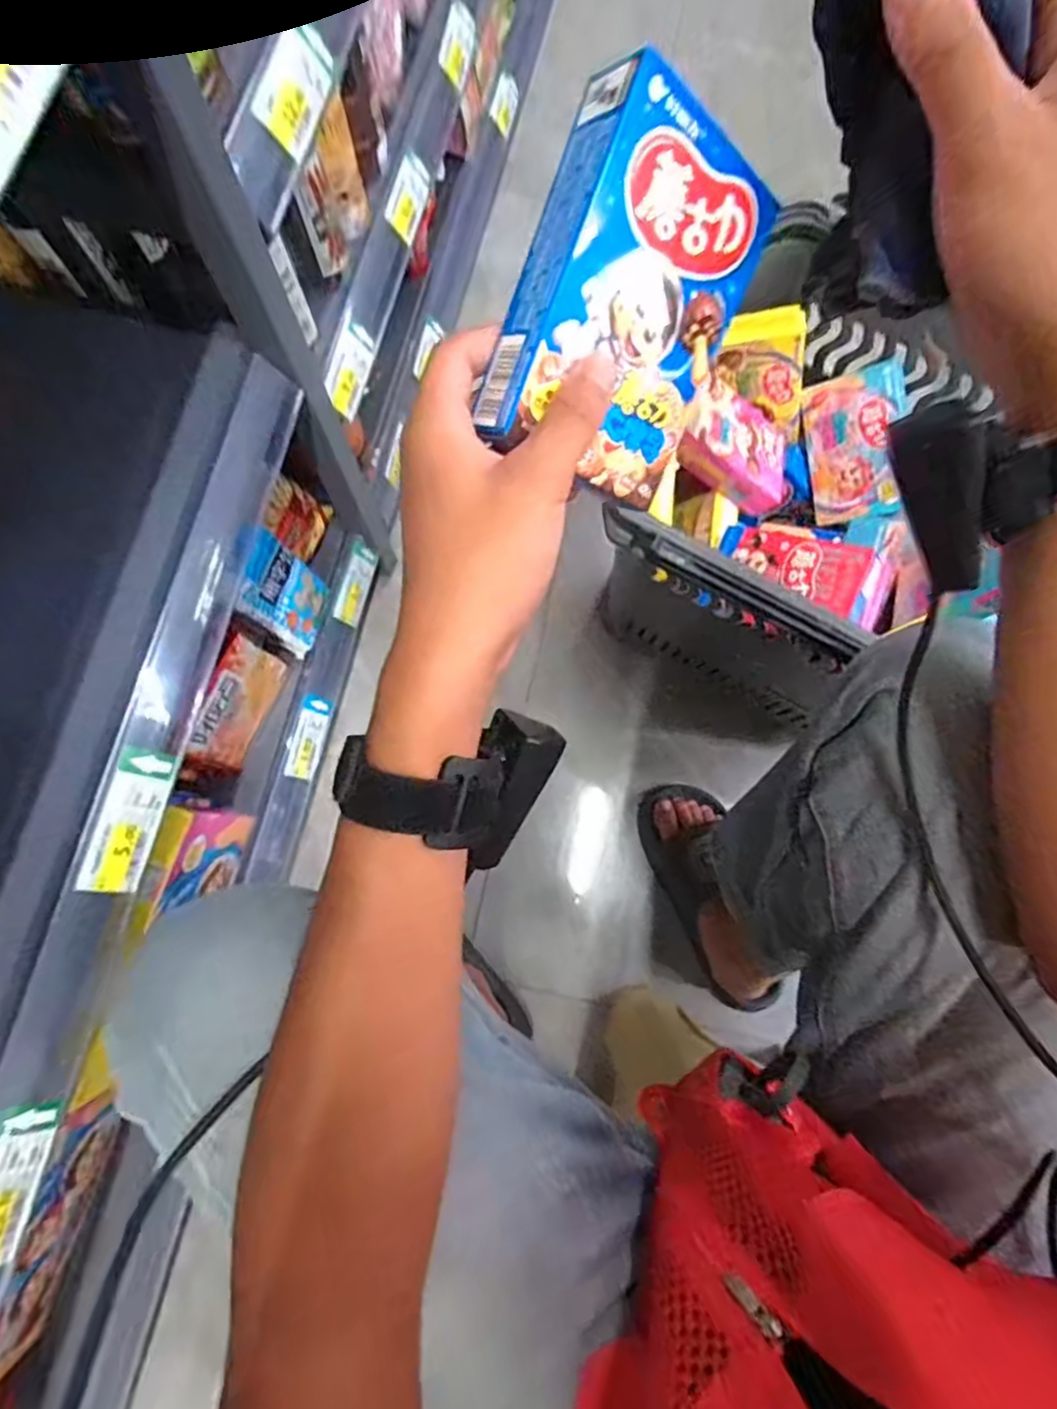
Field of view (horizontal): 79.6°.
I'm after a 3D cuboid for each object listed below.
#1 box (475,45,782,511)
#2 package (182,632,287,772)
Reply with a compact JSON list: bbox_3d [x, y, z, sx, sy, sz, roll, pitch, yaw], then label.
[{"bbox_3d":[0.040,-0.163,0.263,0.090,0.026,0.134,12,107,-34],"label":"box"},{"bbox_3d":[-0.289,0.002,0.632,0.023,0.108,0.126,20,78,3],"label":"package"}]

